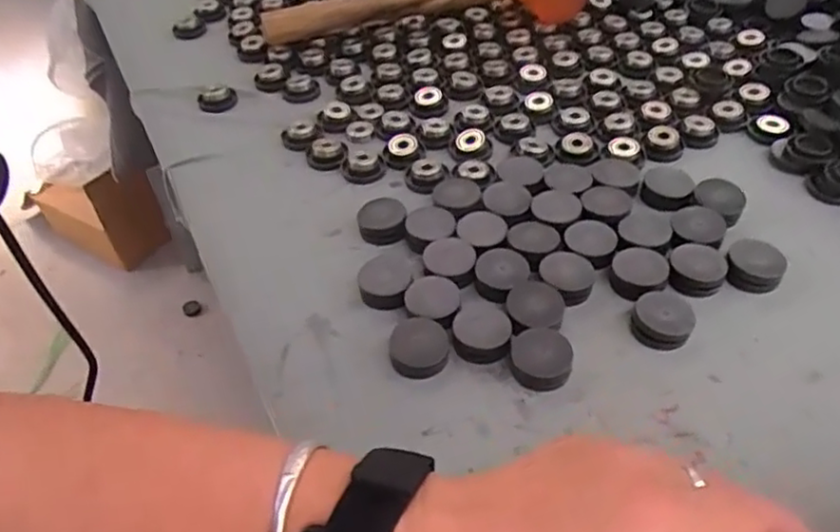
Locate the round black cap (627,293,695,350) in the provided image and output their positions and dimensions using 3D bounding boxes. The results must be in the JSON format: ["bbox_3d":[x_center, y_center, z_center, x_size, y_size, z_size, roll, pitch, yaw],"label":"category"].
[{"bbox_3d":[0.140,0.029,0.383,0.033,0.016,0.036,-2,47,2],"label":"round black cap"}]

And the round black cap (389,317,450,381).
[{"bbox_3d":[0.000,0.045,0.376,0.033,0.009,0.034,-2,47,2],"label":"round black cap"}]

